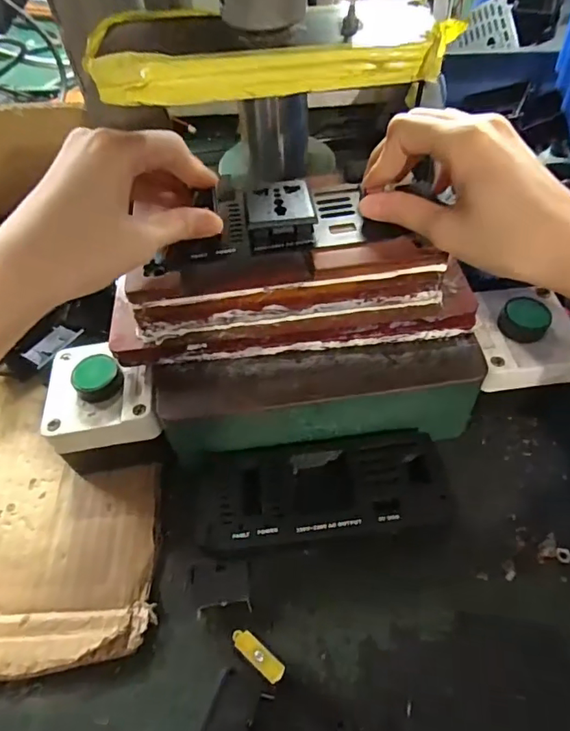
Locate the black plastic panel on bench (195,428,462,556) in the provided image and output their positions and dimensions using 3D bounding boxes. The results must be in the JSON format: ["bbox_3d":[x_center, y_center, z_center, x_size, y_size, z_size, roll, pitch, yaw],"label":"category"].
[{"bbox_3d":[0.024,0.075,0.308,0.146,0.021,0.063,-7,54,-1],"label":"black plastic panel on bench"}]

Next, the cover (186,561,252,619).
[{"bbox_3d":[-0.037,0.124,0.289,0.035,0.006,0.025,-4,54,1],"label":"cover"}]

